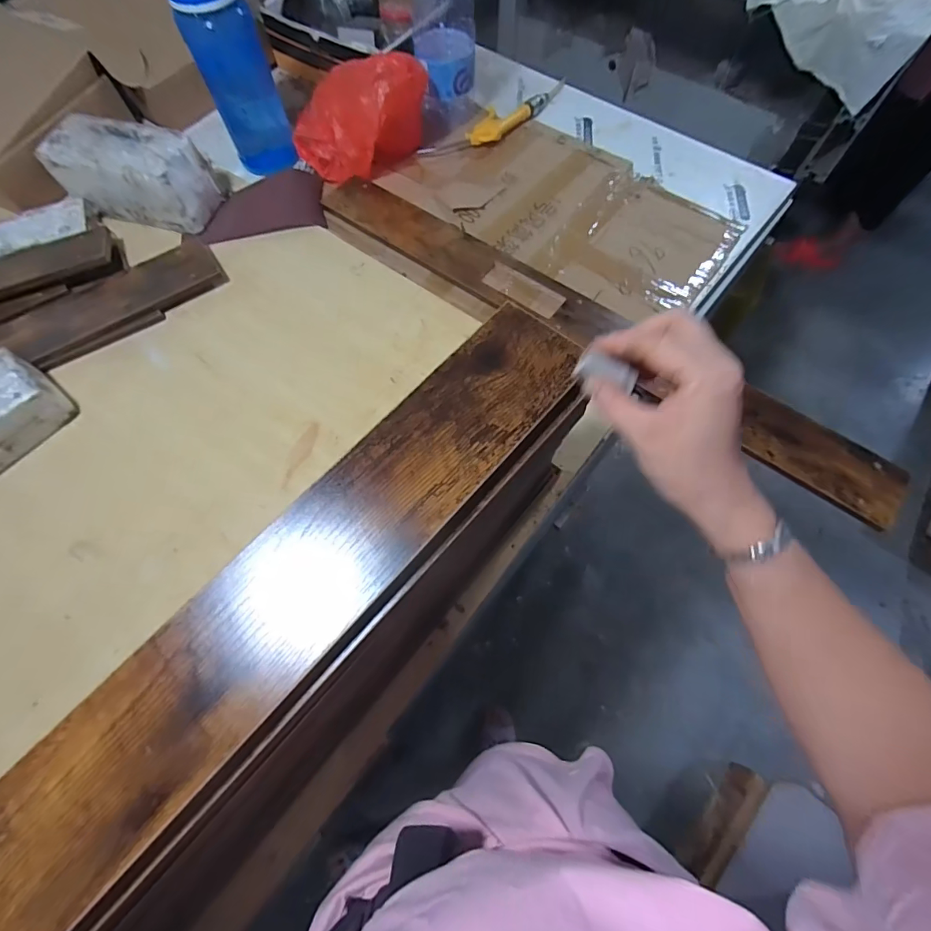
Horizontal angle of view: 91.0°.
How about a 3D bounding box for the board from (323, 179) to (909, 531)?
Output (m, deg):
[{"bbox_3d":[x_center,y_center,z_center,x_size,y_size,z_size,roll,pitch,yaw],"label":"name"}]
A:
[{"bbox_3d":[0.139,-0.202,0.638,0.890,0.023,0.100,34,81,15],"label":"board"}]

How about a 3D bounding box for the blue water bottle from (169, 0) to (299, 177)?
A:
[{"bbox_3d":[-0.349,-0.602,0.683,0.101,0.278,0.079,-20,68,-7],"label":"blue water bottle"}]

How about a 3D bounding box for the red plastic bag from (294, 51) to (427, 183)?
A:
[{"bbox_3d":[-0.187,-0.562,0.719,0.222,0.127,0.101,10,68,5],"label":"red plastic bag"}]

